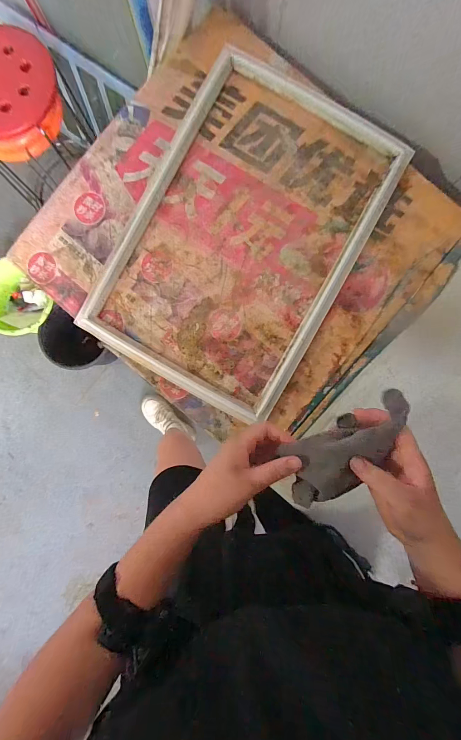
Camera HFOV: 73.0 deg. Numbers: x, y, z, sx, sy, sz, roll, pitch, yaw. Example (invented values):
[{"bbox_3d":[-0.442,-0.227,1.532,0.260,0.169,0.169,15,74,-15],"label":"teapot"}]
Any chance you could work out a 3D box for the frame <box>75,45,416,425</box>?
[{"bbox_3d":[0.025,-0.218,0.499,0.359,0.015,0.525,29,90,0],"label":"frame"}]

